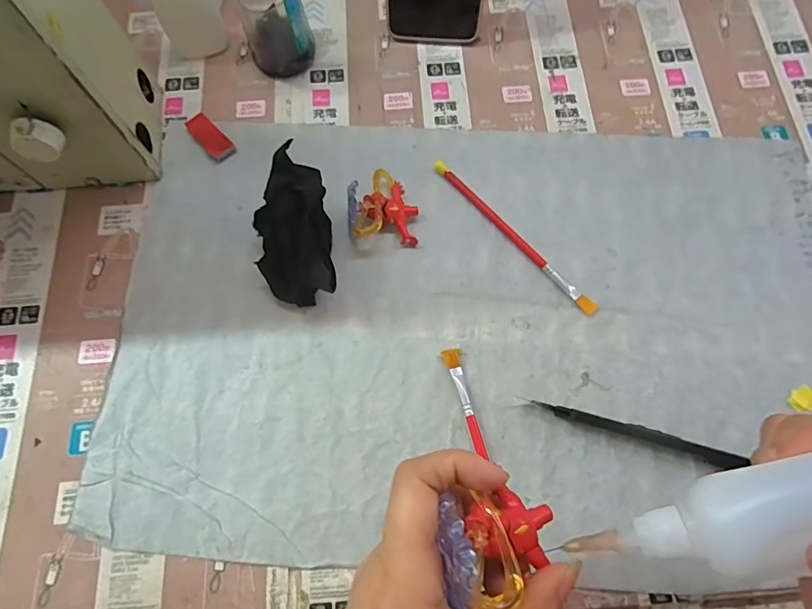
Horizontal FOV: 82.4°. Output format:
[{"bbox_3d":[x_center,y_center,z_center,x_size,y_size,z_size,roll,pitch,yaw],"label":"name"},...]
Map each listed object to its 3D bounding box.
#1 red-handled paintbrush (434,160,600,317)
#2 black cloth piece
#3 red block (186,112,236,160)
[{"bbox_3d":[0.076,-0.051,0.330,0.009,0.005,0.154,-40,78,-11],"label":"red-handled paintbrush"},{"bbox_3d":[-0.073,-0.046,0.301,0.047,0.058,0.079,-9,74,-3],"label":"black cloth piece"},{"bbox_3d":[-0.152,-0.130,0.358,0.019,0.005,0.046,-42,78,-11],"label":"red block"}]

